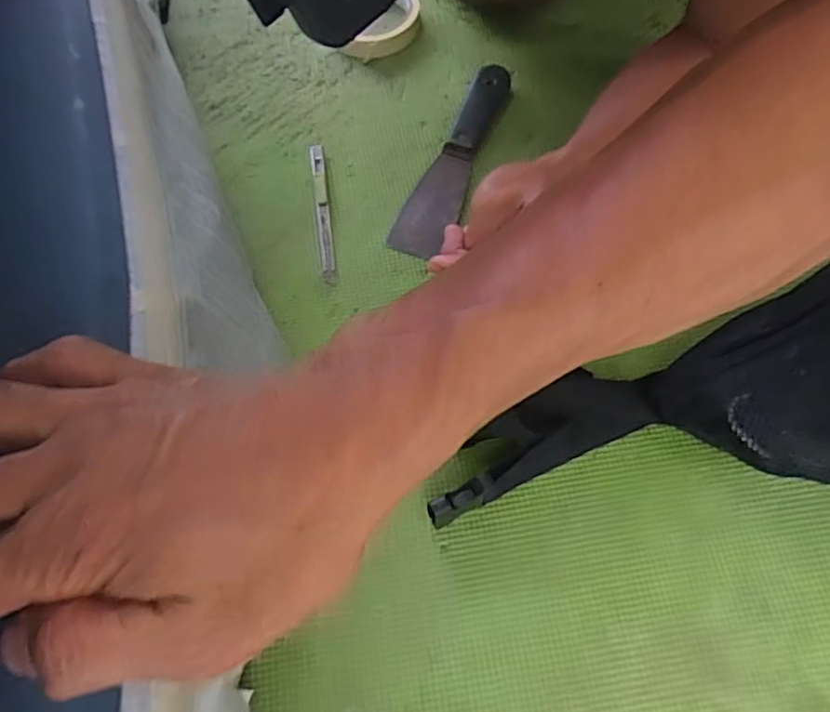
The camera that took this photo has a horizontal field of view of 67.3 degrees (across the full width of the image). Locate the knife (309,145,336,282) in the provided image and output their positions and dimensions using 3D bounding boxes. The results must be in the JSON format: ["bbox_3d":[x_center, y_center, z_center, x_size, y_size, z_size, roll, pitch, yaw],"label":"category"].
[{"bbox_3d":[-0.075,-0.120,0.508,0.013,0.009,0.135,-9,67,-1],"label":"knife"}]

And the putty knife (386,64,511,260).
[{"bbox_3d":[0.038,-0.166,0.516,0.043,0.016,0.191,23,70,12],"label":"putty knife"}]

